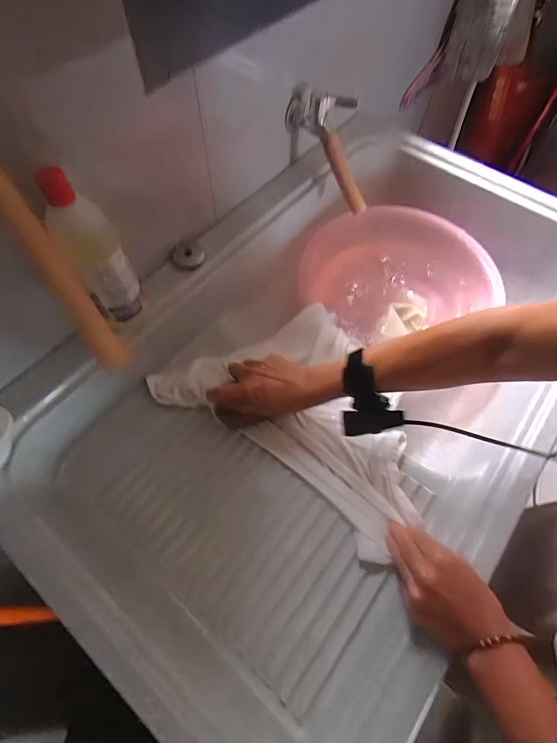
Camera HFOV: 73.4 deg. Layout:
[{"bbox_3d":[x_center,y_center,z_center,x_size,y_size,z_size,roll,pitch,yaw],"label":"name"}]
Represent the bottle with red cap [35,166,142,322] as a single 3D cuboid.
[{"bbox_3d":[-0.198,-0.129,0.404,0.055,0.170,0.045,-31,67,-16],"label":"bottle with red cap"}]

